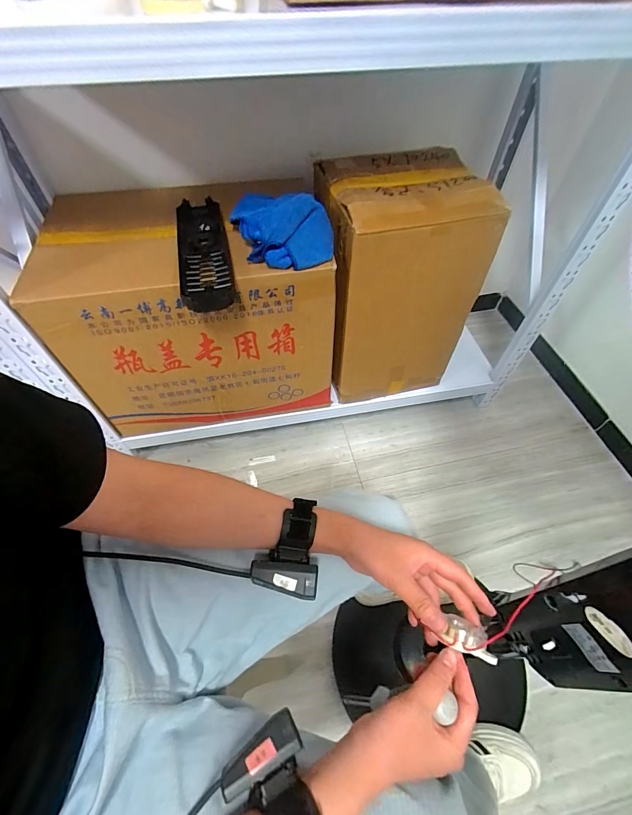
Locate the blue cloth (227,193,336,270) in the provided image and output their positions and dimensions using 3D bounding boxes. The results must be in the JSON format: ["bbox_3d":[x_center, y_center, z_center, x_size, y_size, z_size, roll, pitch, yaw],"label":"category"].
[{"bbox_3d":[-0.077,-0.339,0.673,0.221,0.069,0.135,38,62,24],"label":"blue cloth"}]

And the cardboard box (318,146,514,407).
[{"bbox_3d":[0.178,-0.295,0.926,0.312,0.517,0.301,-10,55,-7],"label":"cardboard box"}]

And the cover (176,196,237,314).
[{"bbox_3d":[-0.214,-0.298,0.699,0.095,0.034,0.364,-11,55,-8],"label":"cover"}]

